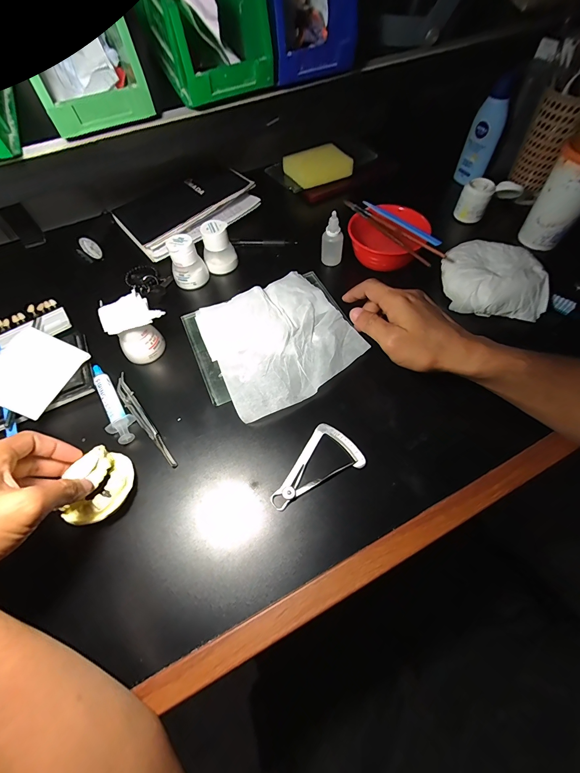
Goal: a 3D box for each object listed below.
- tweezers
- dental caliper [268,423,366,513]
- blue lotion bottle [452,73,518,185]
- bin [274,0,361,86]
[{"bbox_3d":[-0.164,0.035,0.358,0.017,0.015,0.136,-37,65,-18],"label":"tweezers"},{"bbox_3d":[0.020,0.078,0.333,0.102,0.011,0.059,-25,62,-12],"label":"dental caliper"},{"bbox_3d":[0.316,-0.407,0.520,0.049,0.136,0.051,21,63,13],"label":"blue lotion bottle"},{"bbox_3d":[-0.005,-0.447,0.369,0.107,0.102,0.152,-23,62,-11],"label":"bin"}]

